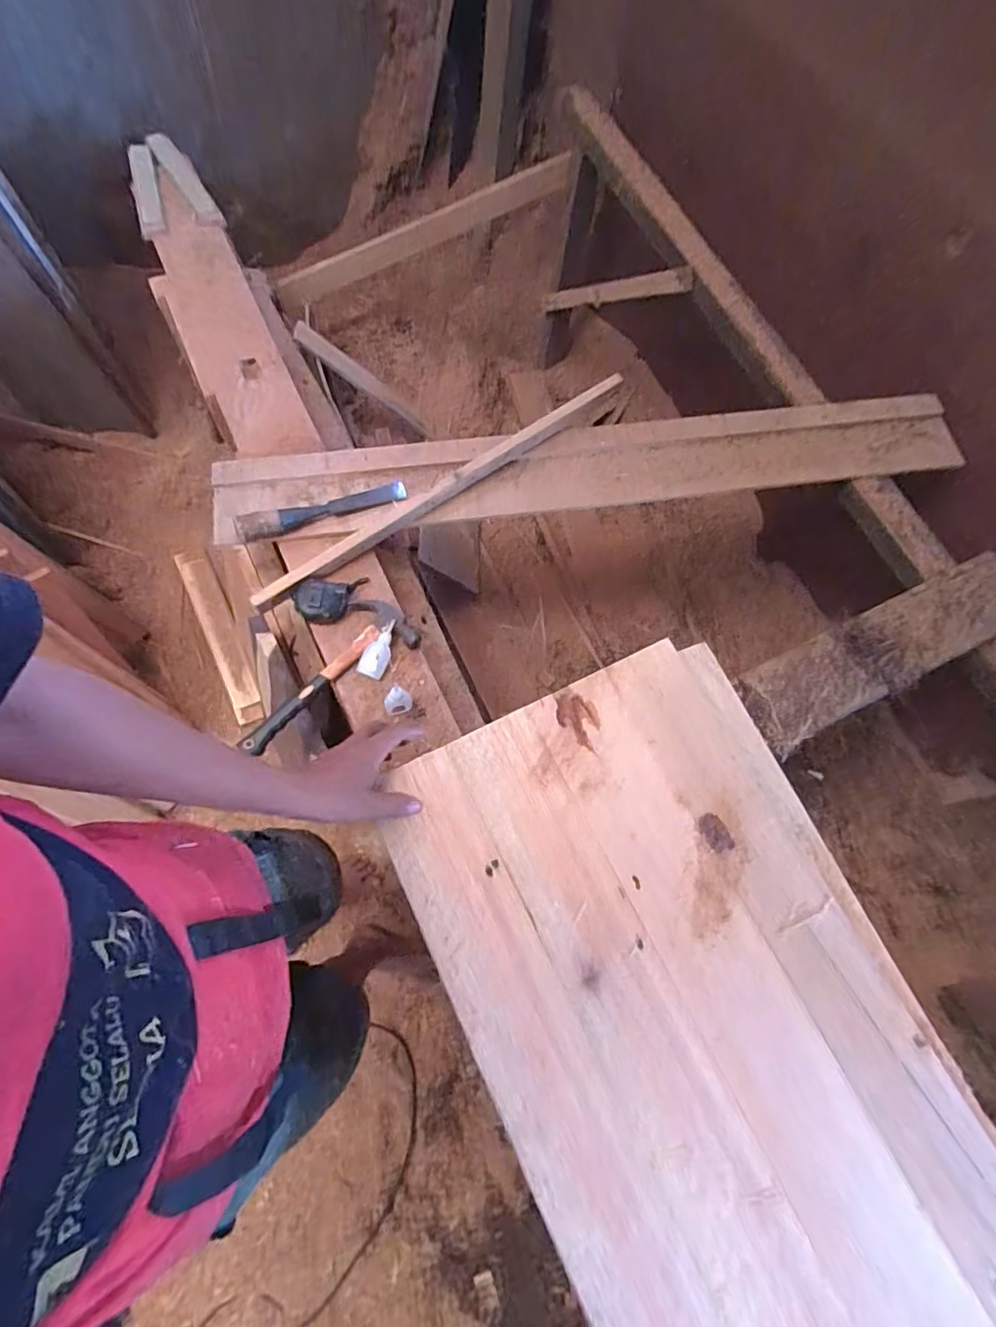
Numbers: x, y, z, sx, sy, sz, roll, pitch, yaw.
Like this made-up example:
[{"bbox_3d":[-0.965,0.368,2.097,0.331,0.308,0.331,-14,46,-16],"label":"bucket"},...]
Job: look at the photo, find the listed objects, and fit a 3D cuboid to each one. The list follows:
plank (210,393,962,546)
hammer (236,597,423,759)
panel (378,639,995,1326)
[{"bbox_3d":[0.193,-0.325,0.918,1.211,0.038,0.151,-9,73,-9],"label":"plank"},{"bbox_3d":[-0.233,0.003,0.772,0.248,0.056,0.101,-39,77,-9],"label":"hammer"},{"bbox_3d":[0.250,0.436,0.537,0.428,0.021,0.905,-23,74,-14],"label":"panel"}]

